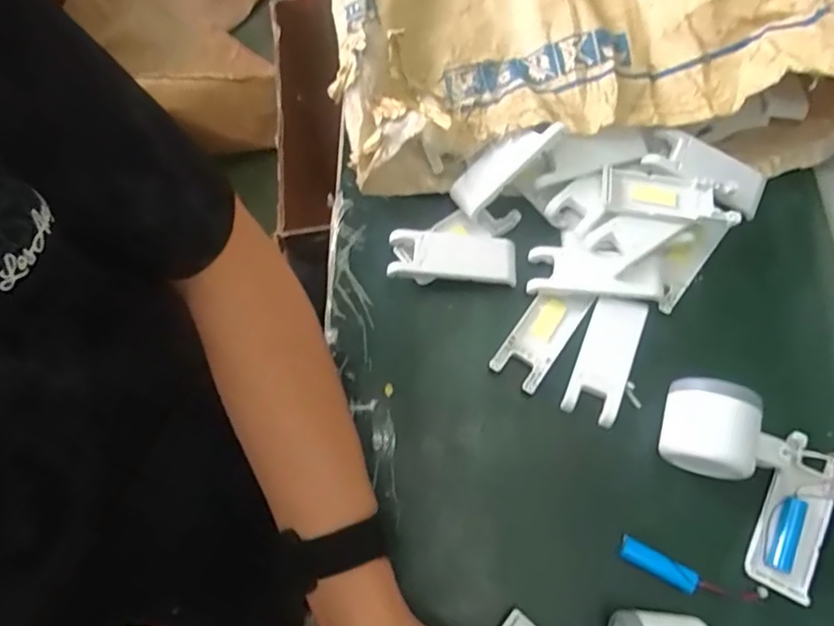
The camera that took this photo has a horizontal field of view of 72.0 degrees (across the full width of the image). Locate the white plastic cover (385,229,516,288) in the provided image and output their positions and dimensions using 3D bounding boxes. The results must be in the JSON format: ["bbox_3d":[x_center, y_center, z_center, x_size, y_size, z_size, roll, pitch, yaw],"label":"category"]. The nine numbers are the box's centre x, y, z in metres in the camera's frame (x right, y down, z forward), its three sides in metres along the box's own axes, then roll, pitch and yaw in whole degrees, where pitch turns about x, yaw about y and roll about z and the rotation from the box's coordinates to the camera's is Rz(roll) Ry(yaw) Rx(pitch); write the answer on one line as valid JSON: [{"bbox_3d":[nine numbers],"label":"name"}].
[{"bbox_3d":[0.028,-0.045,0.463,0.100,0.019,0.041,2,69,4],"label":"white plastic cover"}]

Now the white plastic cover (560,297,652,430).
[{"bbox_3d":[0.142,0.032,0.428,0.039,0.005,0.094,20,72,10],"label":"white plastic cover"}]

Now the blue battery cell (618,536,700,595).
[{"bbox_3d":[0.160,0.168,0.382,0.050,0.014,0.016,26,73,12],"label":"blue battery cell"}]

